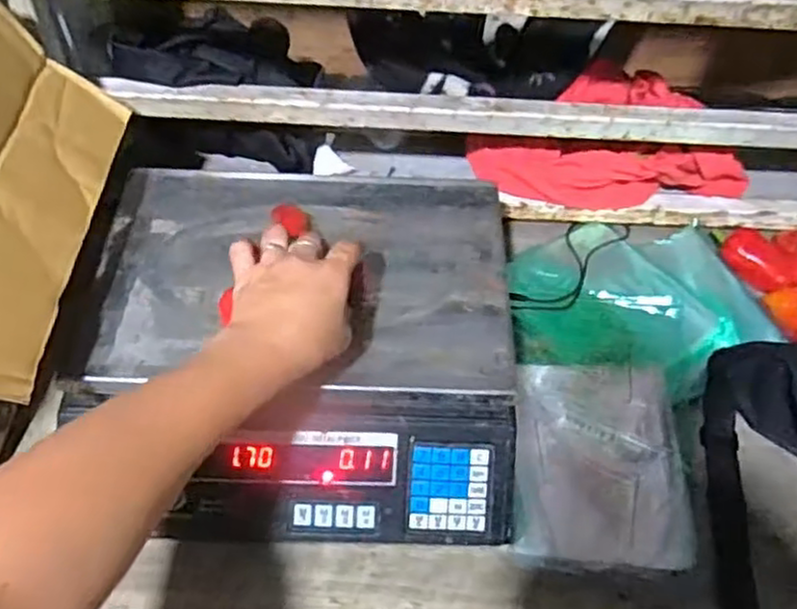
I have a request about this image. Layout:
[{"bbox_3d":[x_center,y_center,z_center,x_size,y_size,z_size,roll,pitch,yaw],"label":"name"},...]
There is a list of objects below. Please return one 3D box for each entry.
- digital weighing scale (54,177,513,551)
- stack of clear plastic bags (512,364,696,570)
[{"bbox_3d":[-0.076,0.033,0.591,0.332,0.115,0.302,3,54,-1],"label":"digital weighing scale"},{"bbox_3d":[0.171,0.121,0.586,0.151,0.041,0.181,4,54,0],"label":"stack of clear plastic bags"}]

